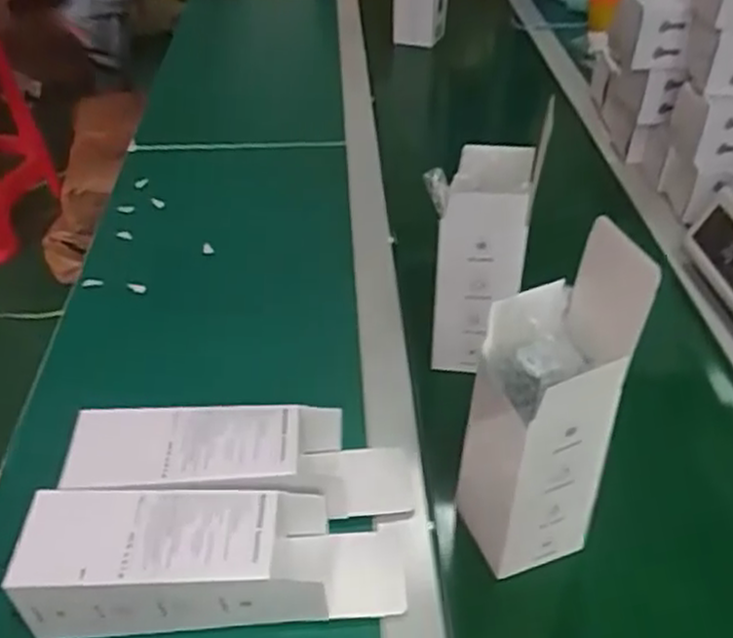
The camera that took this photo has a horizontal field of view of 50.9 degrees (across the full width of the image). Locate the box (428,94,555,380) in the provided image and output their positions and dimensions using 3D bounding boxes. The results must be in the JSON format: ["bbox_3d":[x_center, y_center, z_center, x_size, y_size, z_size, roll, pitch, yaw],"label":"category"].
[{"bbox_3d":[0.103,-0.051,0.693,0.077,0.182,0.099,8,40,10],"label":"box"}]

